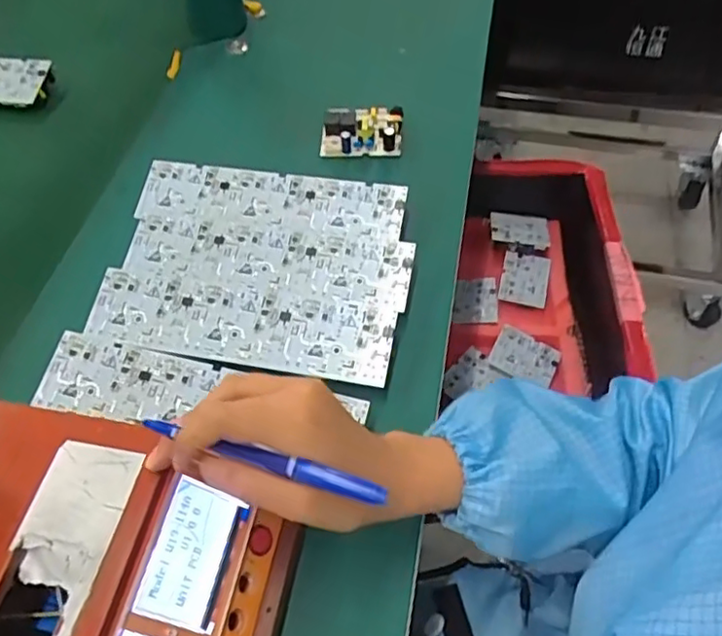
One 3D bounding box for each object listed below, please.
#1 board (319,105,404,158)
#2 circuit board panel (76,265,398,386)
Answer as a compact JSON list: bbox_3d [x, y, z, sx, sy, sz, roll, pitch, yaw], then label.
[{"bbox_3d":[0.001,-0.189,0.610,0.079,0.026,0.059,0,54,3],"label":"board"},{"bbox_3d":[-0.093,0.004,0.472,0.234,0.010,0.063,9,68,8],"label":"circuit board panel"}]

